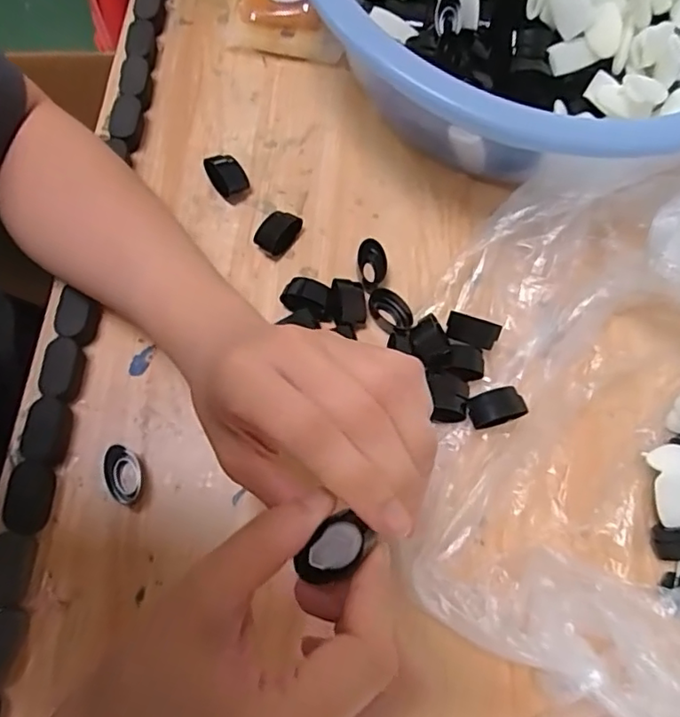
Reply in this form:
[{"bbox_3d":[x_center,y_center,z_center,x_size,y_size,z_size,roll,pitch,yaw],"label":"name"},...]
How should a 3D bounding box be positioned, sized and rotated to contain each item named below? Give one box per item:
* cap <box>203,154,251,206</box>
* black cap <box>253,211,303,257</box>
[{"bbox_3d":[-0.079,-0.127,0.396,0.022,0.019,0.033,-34,76,-15],"label":"cap"},{"bbox_3d":[-0.042,-0.083,0.384,0.022,0.016,0.032,33,71,7],"label":"black cap"}]

